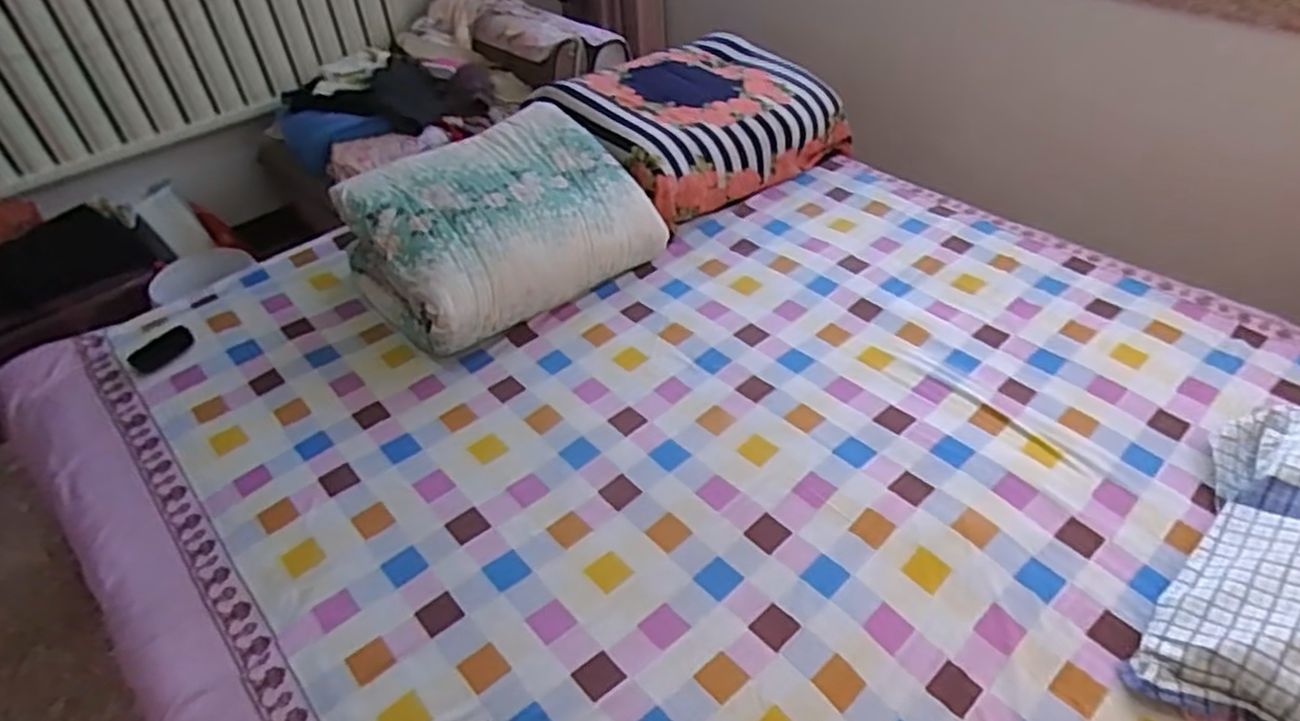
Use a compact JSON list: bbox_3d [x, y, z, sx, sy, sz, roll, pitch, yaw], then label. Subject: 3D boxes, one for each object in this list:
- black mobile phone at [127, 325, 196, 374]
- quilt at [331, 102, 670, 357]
[{"bbox_3d":[-0.903,-0.021,1.358,0.060,0.016,0.111,33,52,7],"label":"black mobile phone"},{"bbox_3d":[-0.291,-0.272,1.454,0.524,0.226,0.396,-33,50,-28],"label":"quilt"}]

